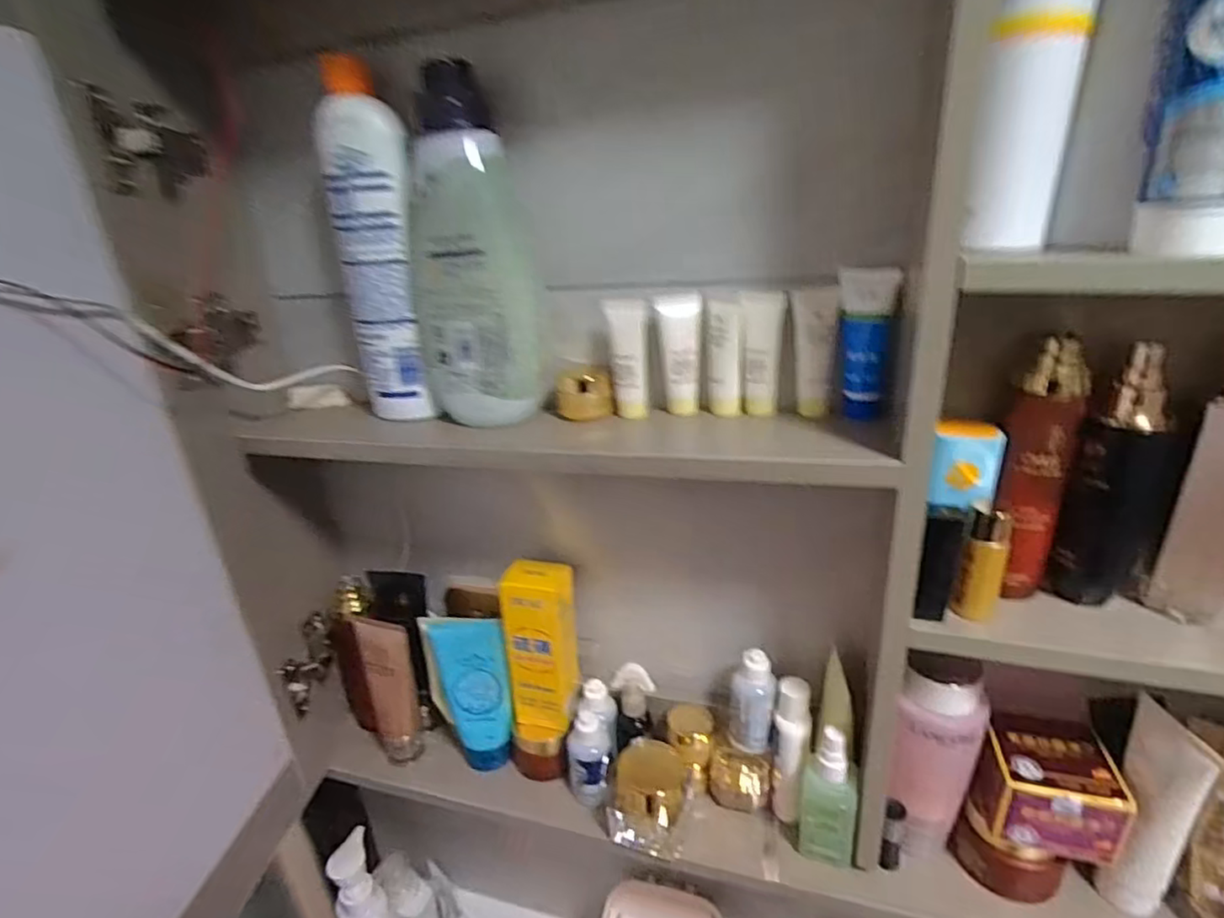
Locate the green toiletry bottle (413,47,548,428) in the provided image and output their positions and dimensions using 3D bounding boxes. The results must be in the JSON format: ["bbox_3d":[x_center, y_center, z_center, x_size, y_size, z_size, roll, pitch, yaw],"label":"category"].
[{"bbox_3d":[-0.100,-0.142,0.452,0.076,0.233,0.055,15,29,37],"label":"green toiletry bottle"}]

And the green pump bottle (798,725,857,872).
[{"bbox_3d":[0.169,0.263,0.486,0.041,0.117,0.025,5,24,19],"label":"green pump bottle"}]

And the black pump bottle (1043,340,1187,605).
[{"bbox_3d":[0.309,0.017,0.381,0.050,0.163,0.037,18,31,41],"label":"black pump bottle"}]

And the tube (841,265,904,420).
[{"bbox_3d":[0.169,-0.076,0.419,0.033,0.096,0.021,2,24,14],"label":"tube"}]

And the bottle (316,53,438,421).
[{"bbox_3d":[-0.176,-0.155,0.477,0.057,0.251,0.045,-12,24,-18],"label":"bottle"}]

